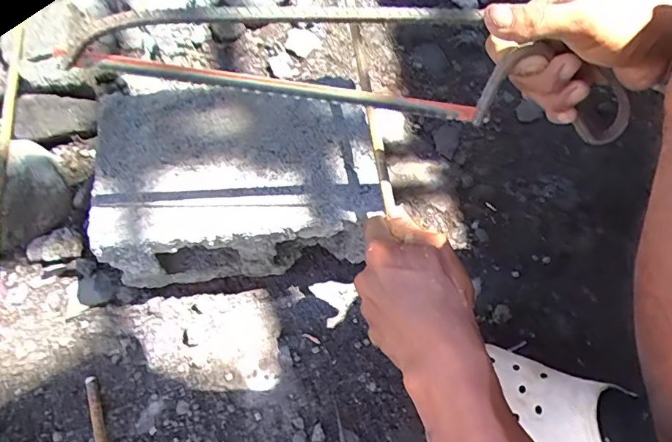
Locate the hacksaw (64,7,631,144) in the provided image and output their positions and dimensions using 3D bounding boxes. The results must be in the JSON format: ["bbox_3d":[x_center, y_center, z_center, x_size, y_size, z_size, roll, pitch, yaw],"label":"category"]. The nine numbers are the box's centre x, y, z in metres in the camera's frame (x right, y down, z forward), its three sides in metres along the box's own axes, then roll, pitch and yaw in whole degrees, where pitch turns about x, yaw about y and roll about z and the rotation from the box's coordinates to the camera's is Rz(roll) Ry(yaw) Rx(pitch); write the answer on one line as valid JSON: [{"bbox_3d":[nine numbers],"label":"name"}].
[{"bbox_3d":[0.030,-0.113,0.344,0.408,0.077,0.031,5,57,-9],"label":"hacksaw"}]

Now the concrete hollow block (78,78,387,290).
[{"bbox_3d":[-0.098,-0.034,0.542,0.277,0.138,0.181,-6,62,-3],"label":"concrete hollow block"}]

